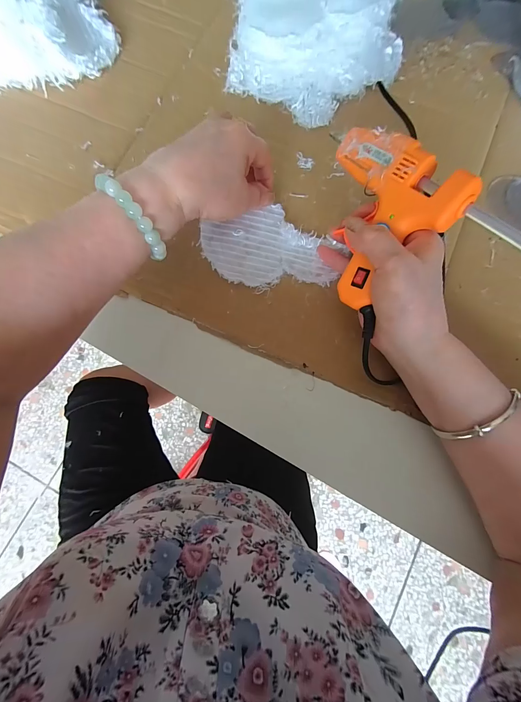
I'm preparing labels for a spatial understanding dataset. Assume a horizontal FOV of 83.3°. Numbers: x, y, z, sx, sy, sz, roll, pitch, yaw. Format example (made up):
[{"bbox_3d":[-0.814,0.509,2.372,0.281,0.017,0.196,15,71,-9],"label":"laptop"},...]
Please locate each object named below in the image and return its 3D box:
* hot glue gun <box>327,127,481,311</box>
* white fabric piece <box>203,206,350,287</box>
[{"bbox_3d":[0.088,-0.110,0.239,0.108,0.030,0.113,-47,65,30],"label":"hot glue gun"},{"bbox_3d":[0.006,-0.102,0.282,0.123,0.009,0.079,-2,79,-2],"label":"white fabric piece"}]

